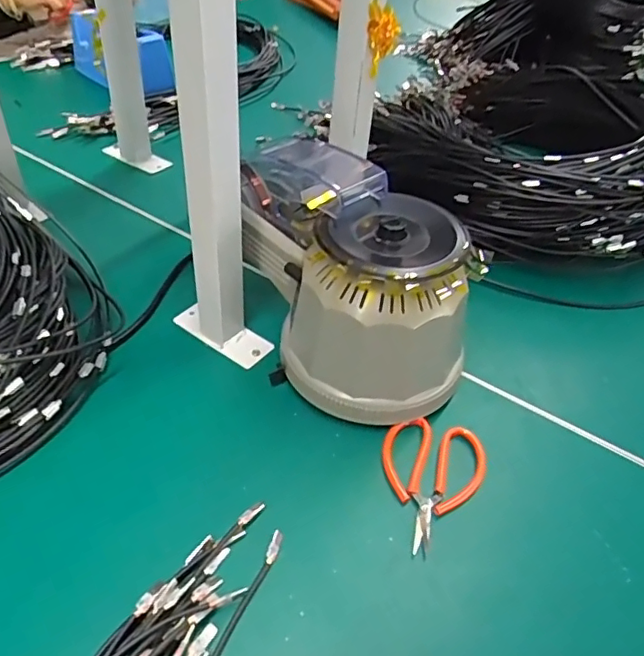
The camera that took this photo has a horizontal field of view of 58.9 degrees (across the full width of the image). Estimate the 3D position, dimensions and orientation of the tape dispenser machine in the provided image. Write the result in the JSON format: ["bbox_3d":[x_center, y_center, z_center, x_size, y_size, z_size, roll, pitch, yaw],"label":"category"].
[{"bbox_3d":[0.025,-0.048,0.504,0.159,0.145,0.235,-8,46,-14],"label":"tape dispenser machine"}]

